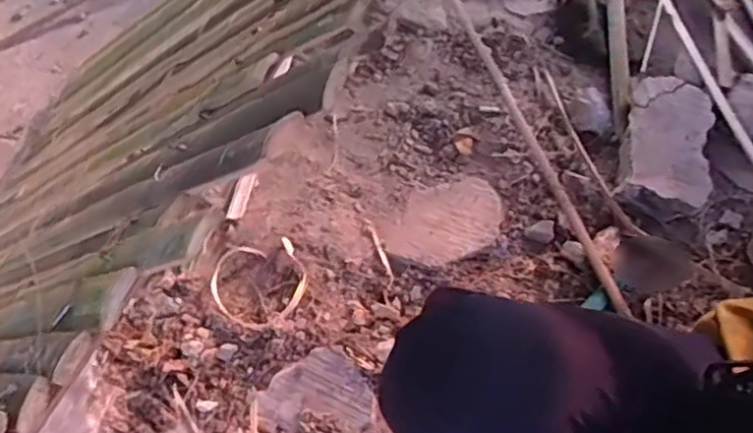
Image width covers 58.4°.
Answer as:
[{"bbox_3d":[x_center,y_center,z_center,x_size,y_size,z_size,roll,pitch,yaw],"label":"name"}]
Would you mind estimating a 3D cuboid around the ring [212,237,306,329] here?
[{"bbox_3d":[-0.179,0.103,1.015,0.150,0.022,0.137,-2,61,3],"label":"ring"}]

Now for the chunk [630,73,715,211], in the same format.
[{"bbox_3d":[0.465,-0.126,1.073,0.129,0.055,0.246,11,64,12],"label":"chunk"}]

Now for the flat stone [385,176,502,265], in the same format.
[{"bbox_3d":[0.104,0.004,1.045,0.180,0.012,0.137,-13,61,-3],"label":"flat stone"}]

